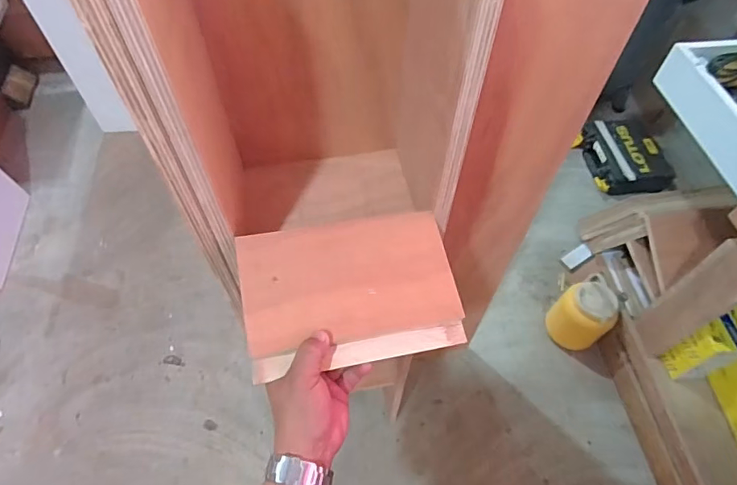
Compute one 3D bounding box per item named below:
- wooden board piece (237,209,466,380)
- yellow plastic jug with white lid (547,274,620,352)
[{"bbox_3d":[-0.018,0.046,0.485,0.212,0.023,0.149,-8,70,-10],"label":"wooden board piece"},{"bbox_3d":[0.662,0.215,1.445,0.167,0.203,0.152,1,57,-1],"label":"yellow plastic jug with white lid"}]

